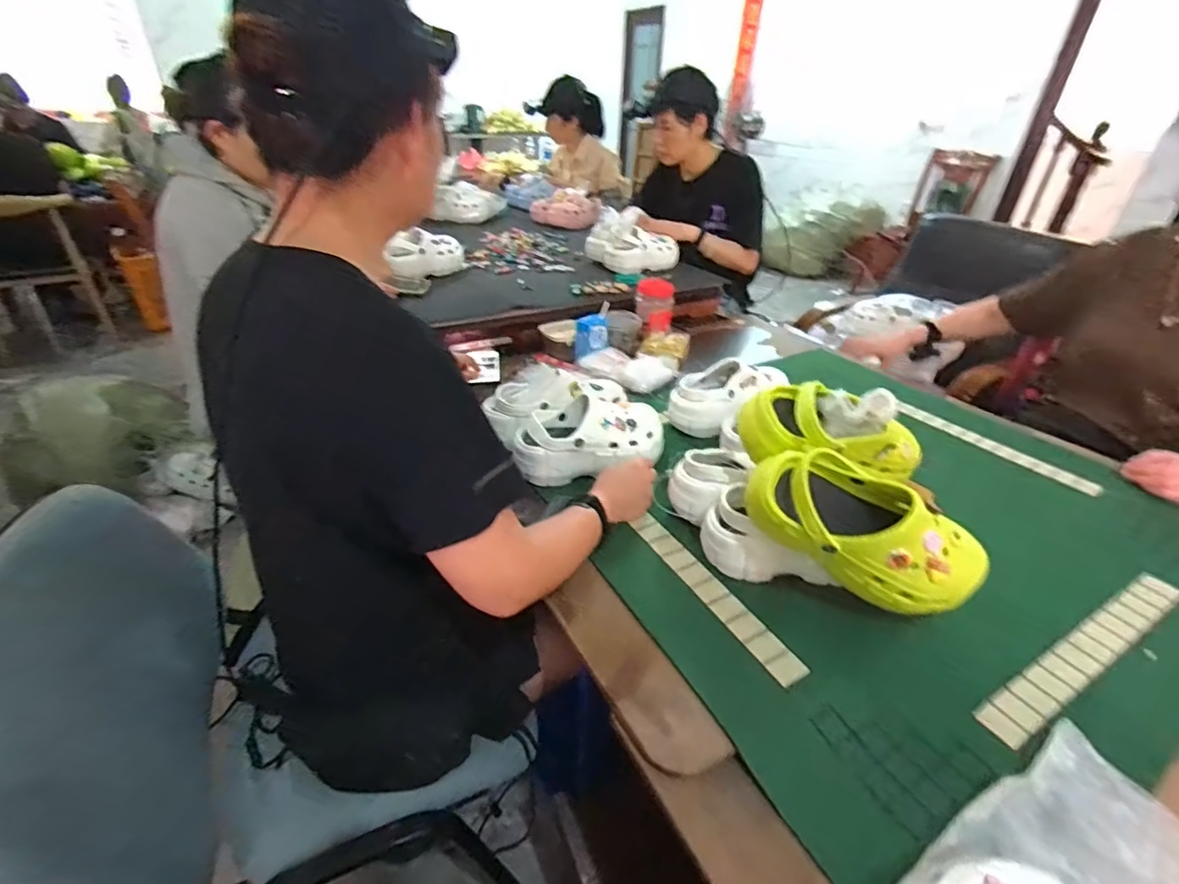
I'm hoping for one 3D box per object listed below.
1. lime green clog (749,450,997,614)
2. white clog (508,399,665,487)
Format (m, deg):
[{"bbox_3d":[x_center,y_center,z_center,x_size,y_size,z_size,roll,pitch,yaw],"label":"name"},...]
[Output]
[{"bbox_3d":[0.307,0.094,0.604,0.262,0.128,0.110,29,38,6],"label":"lime green clog"},{"bbox_3d":[0.001,-0.010,0.874,0.243,0.090,0.116,-10,35,-18],"label":"white clog"}]

